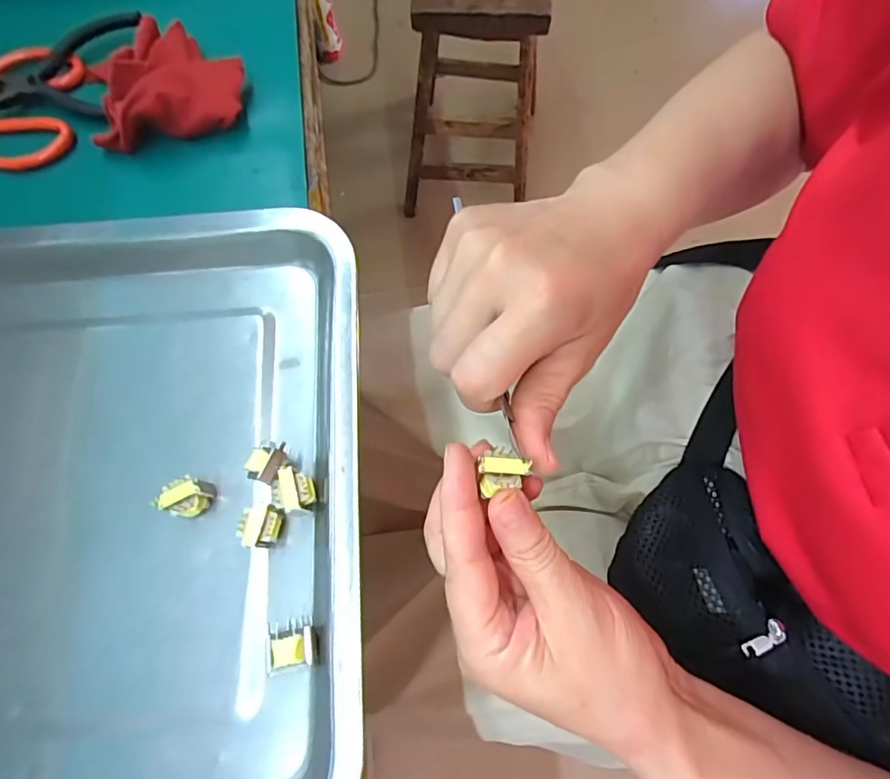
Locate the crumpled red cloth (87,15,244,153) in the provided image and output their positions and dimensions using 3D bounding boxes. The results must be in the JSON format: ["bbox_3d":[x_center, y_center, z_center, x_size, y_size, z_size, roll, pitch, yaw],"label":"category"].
[{"bbox_3d":[-0.174,-0.192,0.319,0.091,0.029,0.079,-17,72,-6],"label":"crumpled red cloth"}]

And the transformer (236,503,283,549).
[{"bbox_3d":[-0.085,0.063,0.240,0.018,0.019,0.019,6,71,2],"label":"transformer"}]

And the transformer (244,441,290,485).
[{"bbox_3d":[-0.083,0.035,0.248,0.016,0.021,0.020,31,74,10],"label":"transformer"}]

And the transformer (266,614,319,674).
[{"bbox_3d":[-0.064,0.109,0.222,0.021,0.017,0.019,-7,71,-2],"label":"transformer"}]

